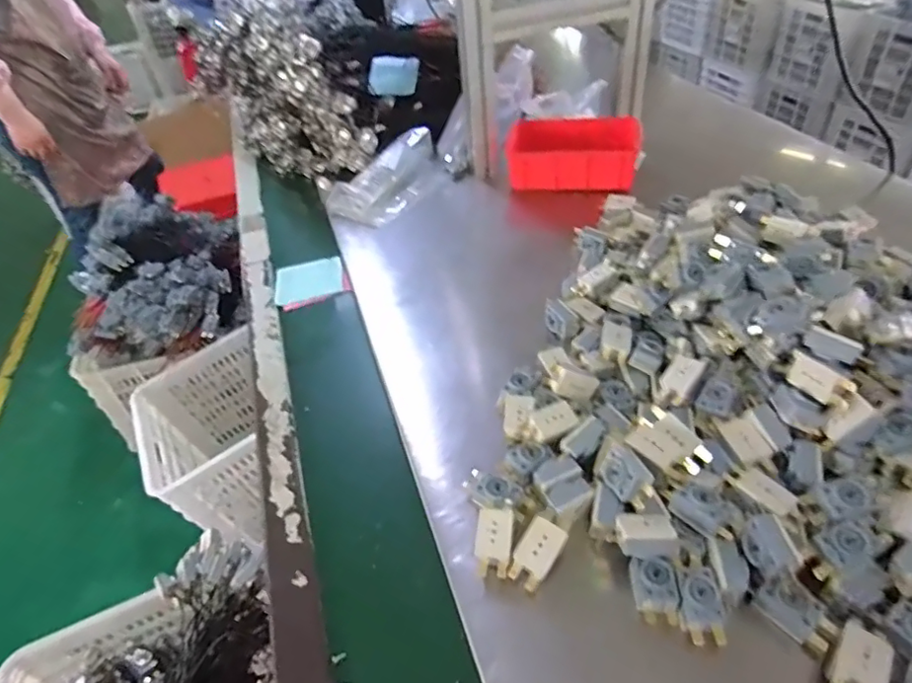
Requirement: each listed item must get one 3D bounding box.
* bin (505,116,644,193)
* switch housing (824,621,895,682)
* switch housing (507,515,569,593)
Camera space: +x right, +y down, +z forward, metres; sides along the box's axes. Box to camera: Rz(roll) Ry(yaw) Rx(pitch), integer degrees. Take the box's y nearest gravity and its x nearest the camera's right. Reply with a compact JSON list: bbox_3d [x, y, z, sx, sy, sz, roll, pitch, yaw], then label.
[{"bbox_3d":[0.180,-0.289,0.871,0.198,0.063,0.124,3,43,12],"label":"bin"},{"bbox_3d":[0.253,0.200,0.349,0.029,0.012,0.049,29,53,33],"label":"switch housing"},{"bbox_3d":[0.061,0.160,0.422,0.029,0.016,0.049,25,76,19],"label":"switch housing"}]

